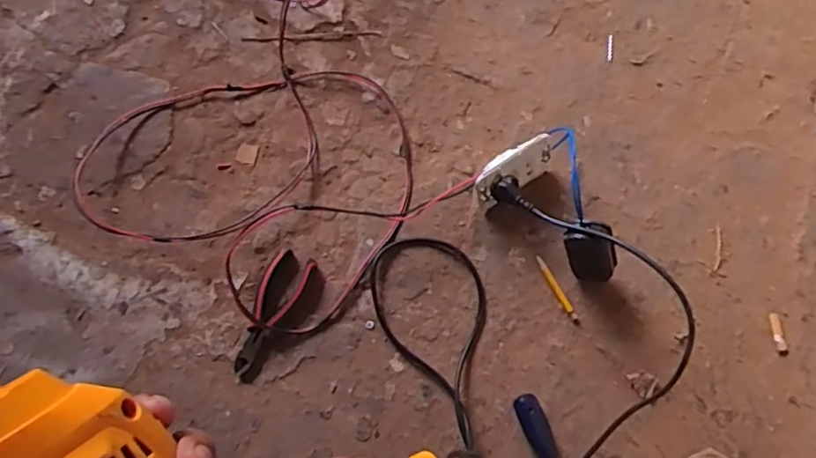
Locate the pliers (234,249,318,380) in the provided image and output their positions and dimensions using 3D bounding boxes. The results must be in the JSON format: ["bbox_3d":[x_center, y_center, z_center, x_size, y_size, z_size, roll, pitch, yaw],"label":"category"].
[{"bbox_3d":[-0.168,0.100,0.758,0.049,0.017,0.157,26,77,8],"label":"pliers"}]

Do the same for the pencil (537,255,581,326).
[{"bbox_3d":[0.182,0.075,0.773,0.011,0.007,0.093,-29,76,-7],"label":"pencil"}]

